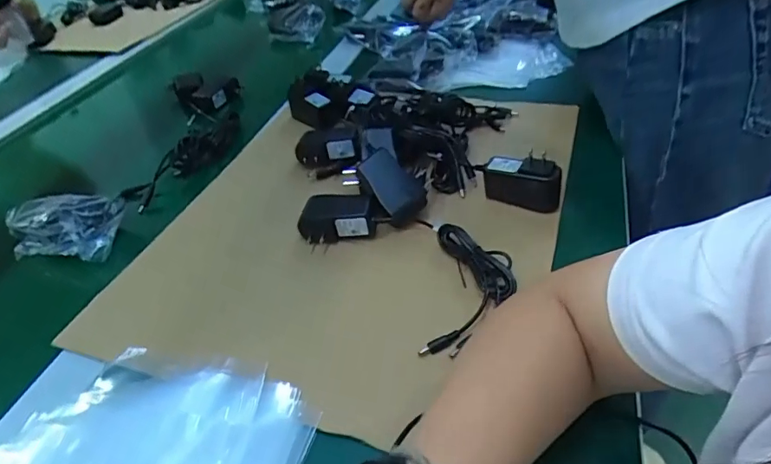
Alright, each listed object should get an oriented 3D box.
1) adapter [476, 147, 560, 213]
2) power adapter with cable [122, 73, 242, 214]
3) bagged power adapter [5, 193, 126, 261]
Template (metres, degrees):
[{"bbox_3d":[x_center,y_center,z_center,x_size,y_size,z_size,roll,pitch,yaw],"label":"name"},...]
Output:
[{"bbox_3d":[0.132,-0.051,0.495,0.081,0.053,0.029,15,46,22],"label":"adapter"},{"bbox_3d":[-0.272,-0.137,0.711,0.118,0.066,0.300,-5,42,2],"label":"power adapter with cable"},{"bbox_3d":[-0.353,-0.009,0.545,0.121,0.046,0.062,1,43,9],"label":"bagged power adapter"}]

